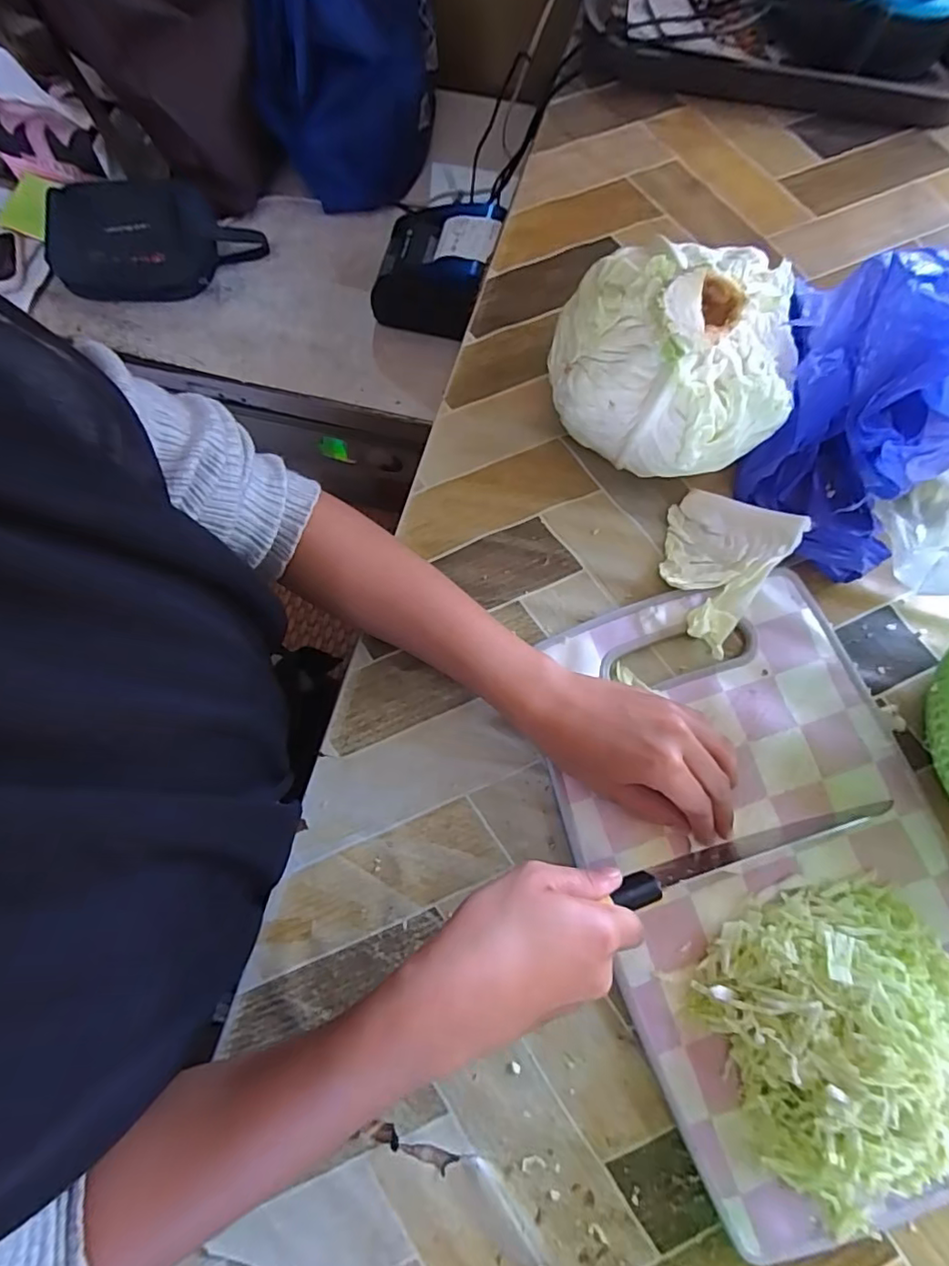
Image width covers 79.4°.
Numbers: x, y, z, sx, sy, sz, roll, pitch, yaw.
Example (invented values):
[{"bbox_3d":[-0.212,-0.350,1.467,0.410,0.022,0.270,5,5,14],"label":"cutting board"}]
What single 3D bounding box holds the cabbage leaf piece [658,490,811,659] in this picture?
[{"bbox_3d":[0.166,-0.051,0.400,0.078,0.028,0.109,35,78,8],"label":"cabbage leaf piece"}]

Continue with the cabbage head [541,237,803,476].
[{"bbox_3d":[0.130,-0.174,0.388,0.148,0.112,0.121,0,75,0],"label":"cabbage head"}]

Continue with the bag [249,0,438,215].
[{"bbox_3d":[-0.143,-0.648,0.619,0.184,0.226,0.213,-1,75,0],"label":"bag"}]

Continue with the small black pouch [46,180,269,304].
[{"bbox_3d":[-0.370,-0.466,0.670,0.228,0.051,0.136,-9,75,-3],"label":"small black pouch"}]

